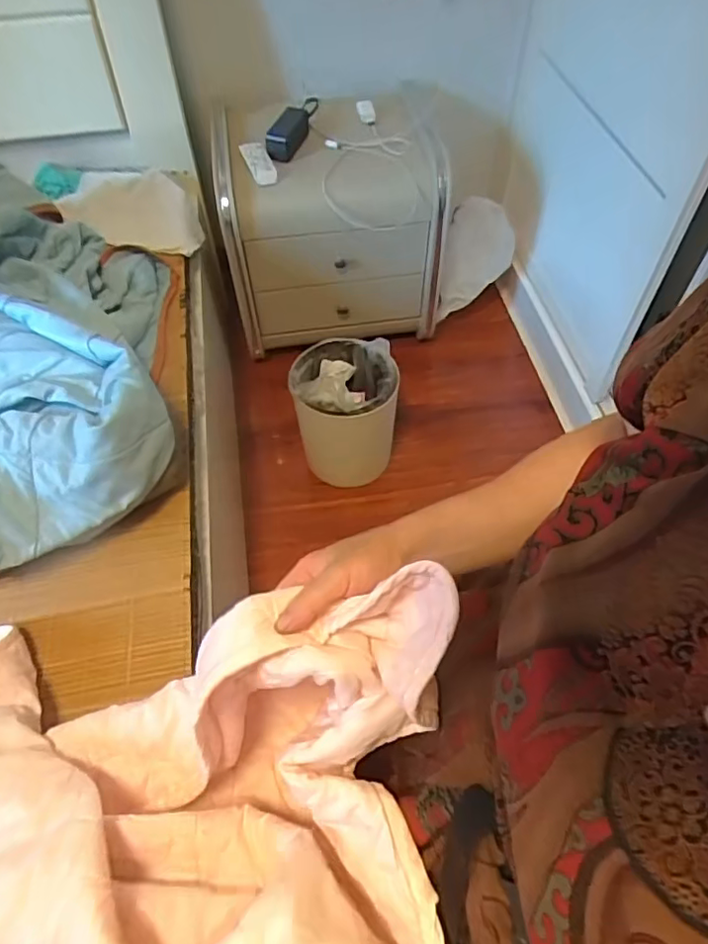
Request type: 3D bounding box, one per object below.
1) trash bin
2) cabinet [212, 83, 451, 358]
[{"bbox_3d":[-0.017,-0.133,1.245,0.200,0.252,0.183,12,56,9],"label":"trash bin"},{"bbox_3d":[-0.052,-0.628,1.437,0.497,0.459,0.367,-6,55,-3],"label":"cabinet"}]

